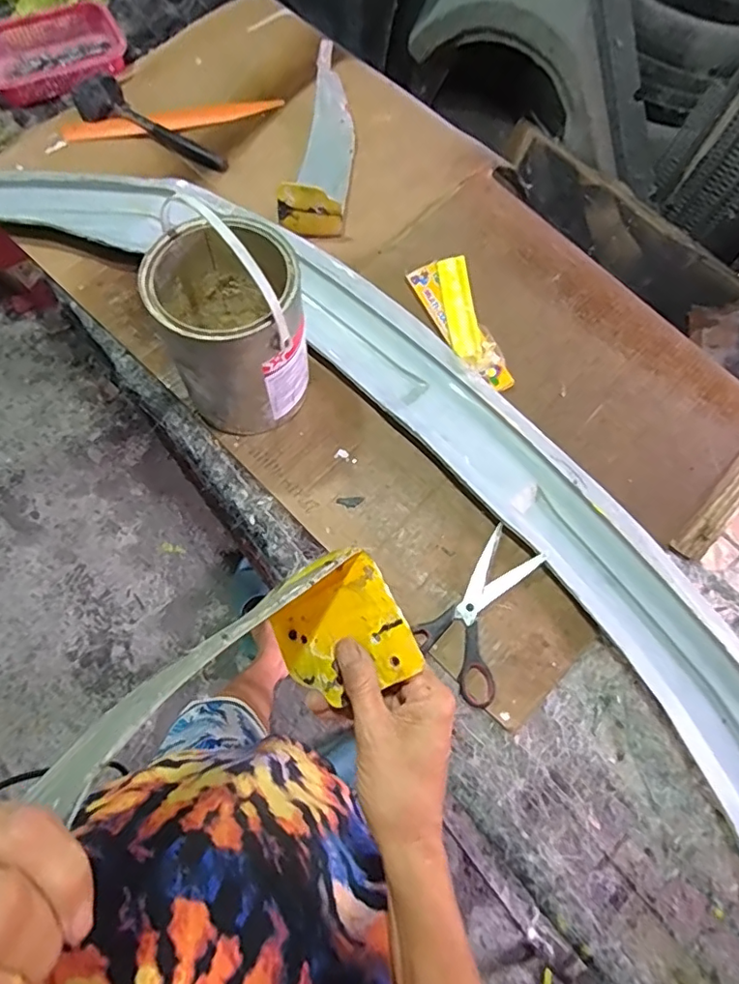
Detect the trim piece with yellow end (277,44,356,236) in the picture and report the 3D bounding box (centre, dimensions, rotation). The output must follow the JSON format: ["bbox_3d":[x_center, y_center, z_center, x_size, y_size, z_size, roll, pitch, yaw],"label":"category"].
[{"bbox_3d":[-0.073,-0.545,0.855,0.094,0.064,0.309,6,73,-1],"label":"trim piece with yellow end"}]

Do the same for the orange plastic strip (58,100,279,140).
[{"bbox_3d":[-0.319,-0.611,0.902,0.346,0.012,0.043,-10,74,-6],"label":"orange plastic strip"}]

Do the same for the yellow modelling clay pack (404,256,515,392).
[{"bbox_3d":[0.134,-0.238,0.765,0.076,0.017,0.217,-23,75,-10],"label":"yellow modelling clay pack"}]

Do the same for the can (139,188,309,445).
[{"bbox_3d":[-0.155,-0.202,0.632,0.158,0.244,0.171,1,73,-3],"label":"can"}]

